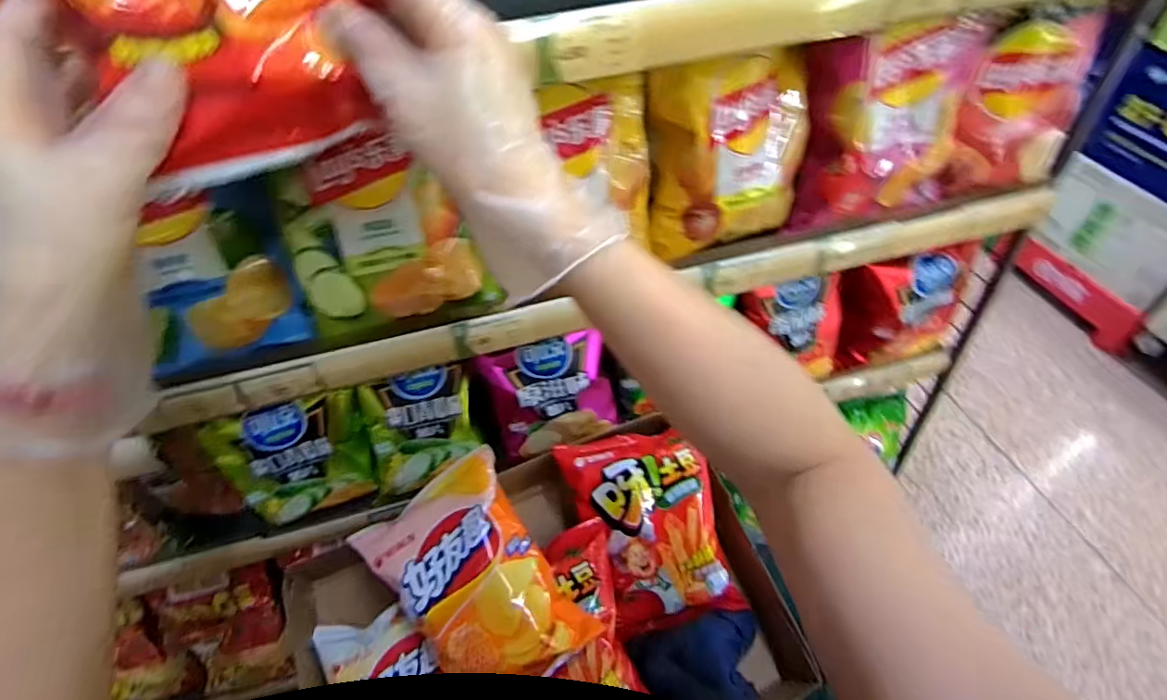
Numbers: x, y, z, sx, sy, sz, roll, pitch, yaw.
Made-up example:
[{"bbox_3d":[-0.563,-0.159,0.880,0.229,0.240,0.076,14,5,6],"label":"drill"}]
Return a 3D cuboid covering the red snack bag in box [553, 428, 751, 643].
[{"bbox_3d":[0.068,0.175,0.547,0.127,0.043,0.187,-16,81,-6],"label":"red snack bag in box"}]

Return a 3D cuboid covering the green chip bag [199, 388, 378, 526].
[{"bbox_3d":[-0.301,0.107,0.587,0.136,0.135,0.050,-19,32,-16],"label":"green chip bag"}]

